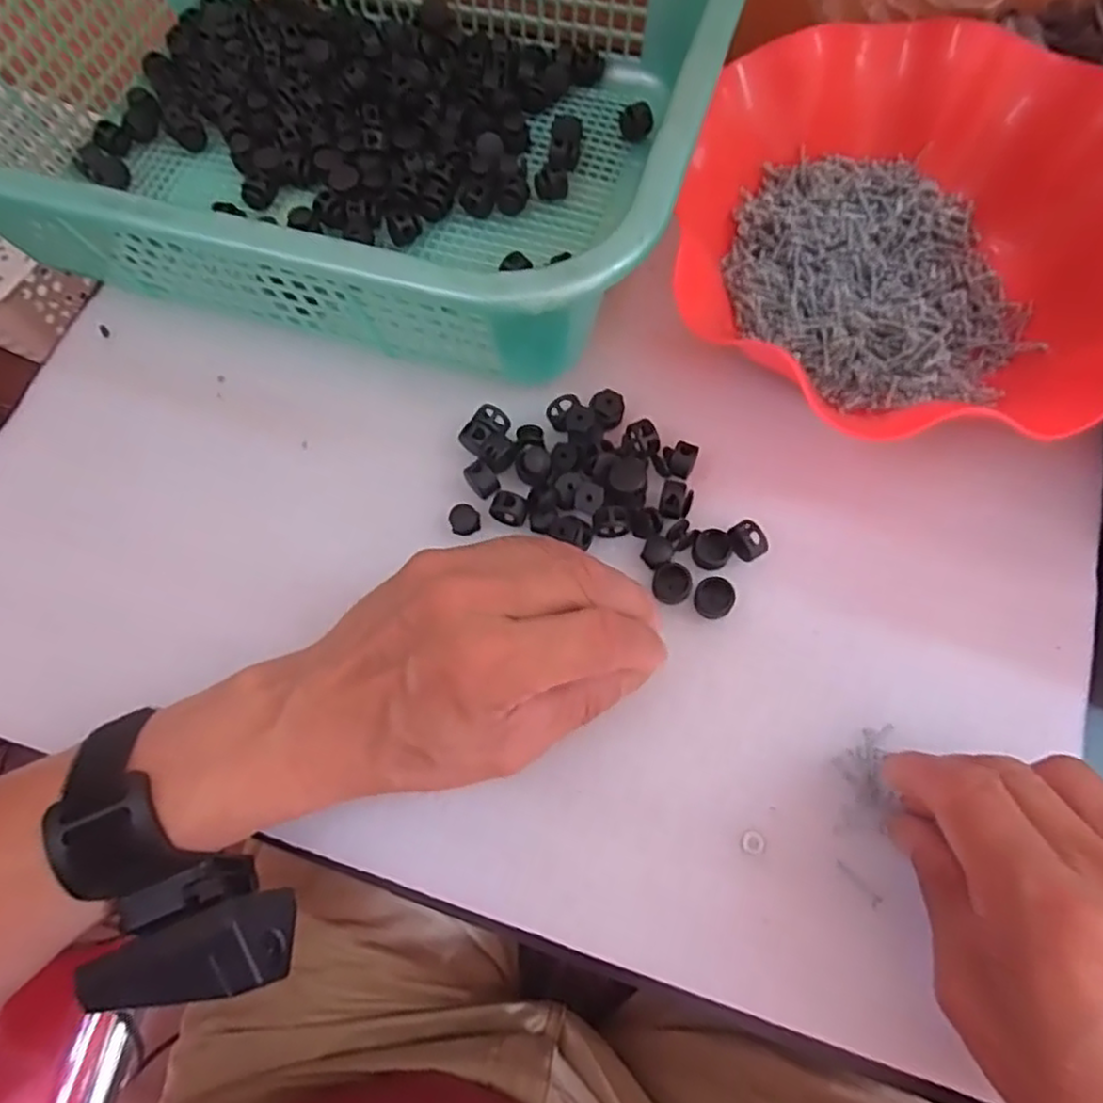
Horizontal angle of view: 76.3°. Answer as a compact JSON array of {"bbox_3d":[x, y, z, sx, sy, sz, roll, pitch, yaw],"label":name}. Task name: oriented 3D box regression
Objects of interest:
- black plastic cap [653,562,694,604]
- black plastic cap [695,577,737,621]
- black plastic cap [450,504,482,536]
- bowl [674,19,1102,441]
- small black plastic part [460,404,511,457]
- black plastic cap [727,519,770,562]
[{"bbox_3d":[0.053,0.014,0.307,0.017,0.005,0.016,-1,71,2],"label":"black plastic cap"},{"bbox_3d":[0.071,0.020,0.305,0.016,0.007,0.017,-1,71,2],"label":"black plastic cap"},{"bbox_3d":[-0.040,-0.014,0.324,0.014,0.004,0.014,-1,71,2],"label":"black plastic cap"},{"bbox_3d":[0.168,-0.151,0.334,0.207,0.063,0.195,-1,71,2],"label":"bowl"},{"bbox_3d":[-0.032,-0.058,0.333,0.017,0.007,0.025,31,75,12],"label":"small black plastic part"},{"bbox_3d":[0.086,-0.004,0.310,0.013,0.013,0.017,-30,73,-8],"label":"black plastic cap"}]

